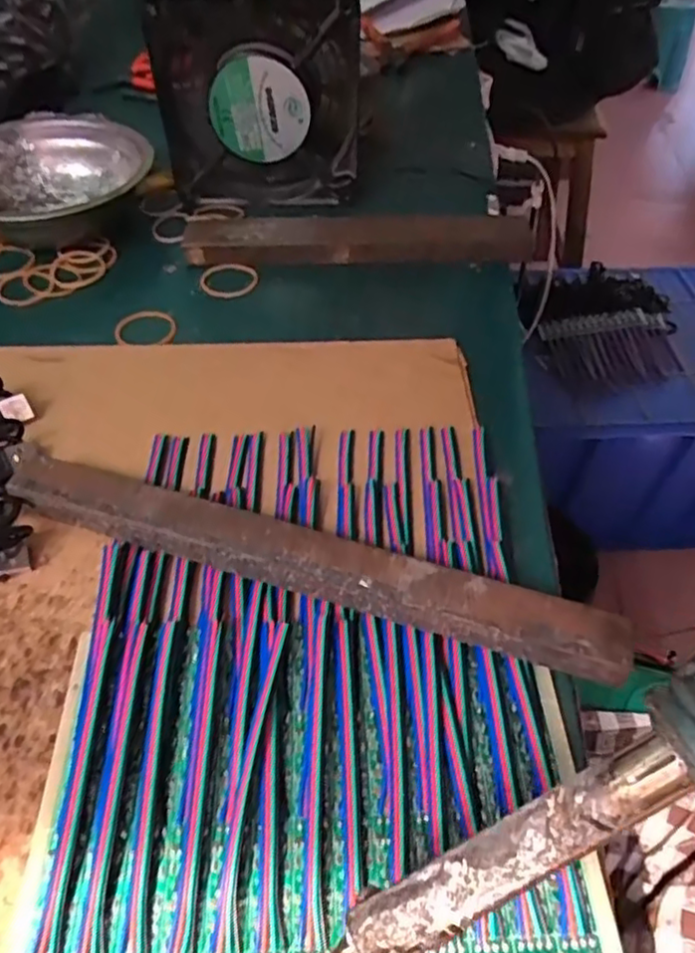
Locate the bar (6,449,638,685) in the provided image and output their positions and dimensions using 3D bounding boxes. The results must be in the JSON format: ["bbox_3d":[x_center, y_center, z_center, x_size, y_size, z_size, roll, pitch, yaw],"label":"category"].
[{"bbox_3d":[-0.020,0.032,0.245,0.234,0.020,0.025,14,52,12],"label":"bar"}]

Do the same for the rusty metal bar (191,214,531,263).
[{"bbox_3d":[0.006,-0.143,0.393,0.202,0.021,0.031,0,51,0],"label":"rusty metal bar"}]

